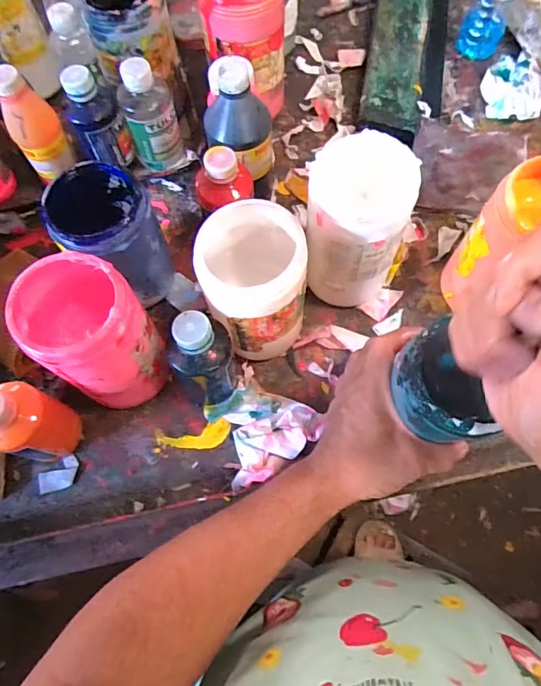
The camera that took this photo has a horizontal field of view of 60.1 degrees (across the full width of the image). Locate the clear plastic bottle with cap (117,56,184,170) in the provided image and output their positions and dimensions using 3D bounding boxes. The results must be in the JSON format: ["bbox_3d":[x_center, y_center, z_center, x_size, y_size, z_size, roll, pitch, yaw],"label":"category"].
[{"bbox_3d":[-0.141,-0.269,0.555,0.062,0.115,0.057,-6,70,-1],"label":"clear plastic bottle with cap"}]

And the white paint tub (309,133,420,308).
[{"bbox_3d":[0.084,-0.112,0.476,0.094,0.170,0.089,-1,70,2],"label":"white paint tub"}]

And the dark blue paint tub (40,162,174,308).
[{"bbox_3d":[-0.157,-0.105,0.475,0.100,0.127,0.087,42,76,15],"label":"dark blue paint tub"}]

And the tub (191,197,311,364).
[{"bbox_3d":[-0.015,-0.049,0.457,0.089,0.171,0.094,-1,70,2],"label":"tub"}]

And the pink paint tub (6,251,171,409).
[{"bbox_3d":[-0.156,-0.001,0.438,0.095,0.169,0.088,-1,70,2],"label":"pink paint tub"}]

